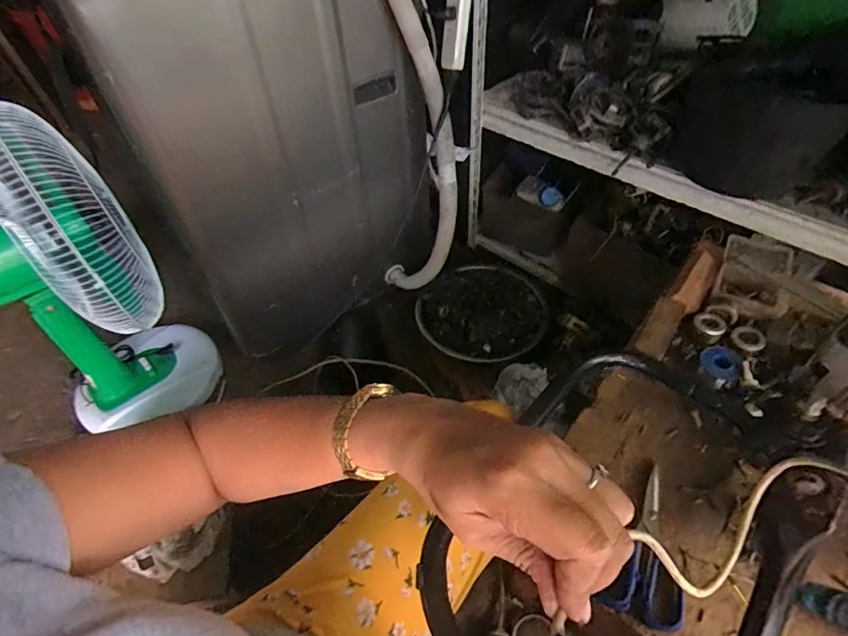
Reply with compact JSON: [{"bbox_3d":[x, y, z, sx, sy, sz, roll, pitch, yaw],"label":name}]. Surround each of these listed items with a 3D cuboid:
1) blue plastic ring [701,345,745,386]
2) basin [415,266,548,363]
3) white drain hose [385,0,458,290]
[{"bbox_3d":[0.413,0.064,0.640,0.043,0.011,0.056,-49,52,12],"label":"blue plastic ring"},{"bbox_3d":[0.136,-0.019,1.088,0.288,0.065,0.268,-2,49,2],"label":"basin"},{"bbox_3d":[-0.023,-0.350,0.878,0.166,0.720,0.124,1,49,5],"label":"white drain hose"}]

